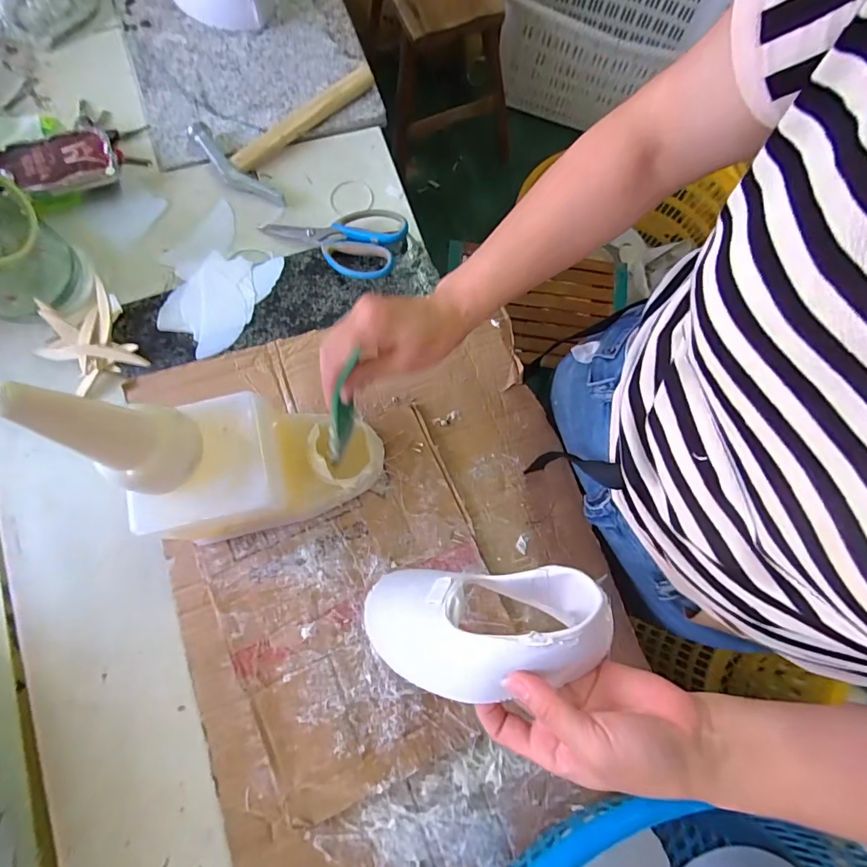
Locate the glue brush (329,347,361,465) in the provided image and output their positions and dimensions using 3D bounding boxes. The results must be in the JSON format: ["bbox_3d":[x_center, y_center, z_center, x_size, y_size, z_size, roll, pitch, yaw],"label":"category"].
[{"bbox_3d":[-0.078,-0.017,0.396,0.011,0.124,0.029,20,48,3],"label":"glue brush"}]

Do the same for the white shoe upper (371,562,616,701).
[{"bbox_3d":[0.034,0.136,0.322,0.158,0.079,0.073,-2,78,-1],"label":"white shoe upper"}]

